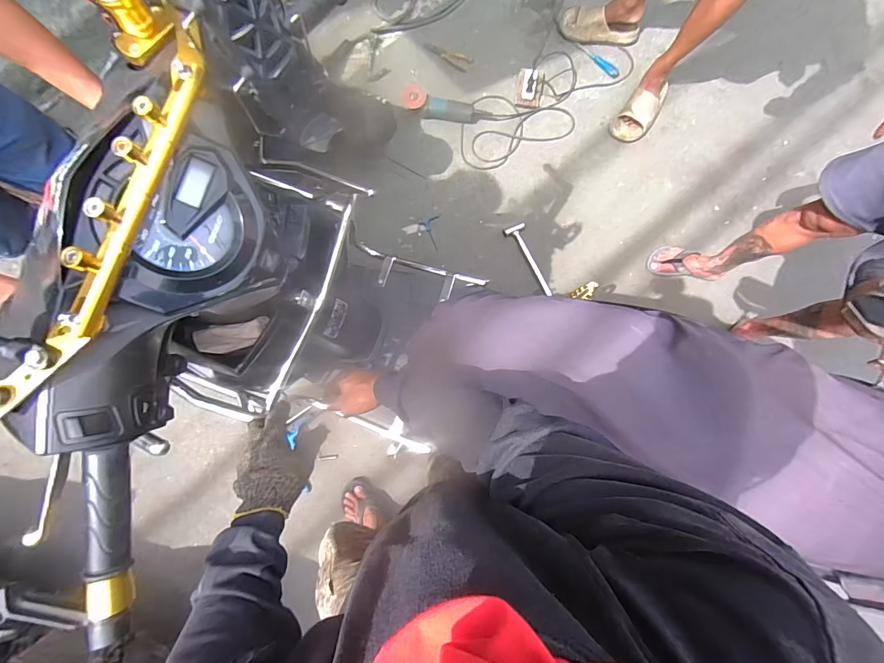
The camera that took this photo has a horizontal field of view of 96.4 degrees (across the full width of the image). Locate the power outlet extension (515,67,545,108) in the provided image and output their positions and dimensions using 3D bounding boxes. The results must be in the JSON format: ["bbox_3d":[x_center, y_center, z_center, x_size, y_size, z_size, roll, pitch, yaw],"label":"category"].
[{"bbox_3d":[0.335,-0.903,1.462,0.118,0.043,0.140,8,83,0],"label":"power outlet extension"}]

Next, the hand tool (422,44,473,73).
[{"bbox_3d":[0.022,-1.052,1.504,0.193,0.011,0.070,33,84,2],"label":"hand tool"}]

